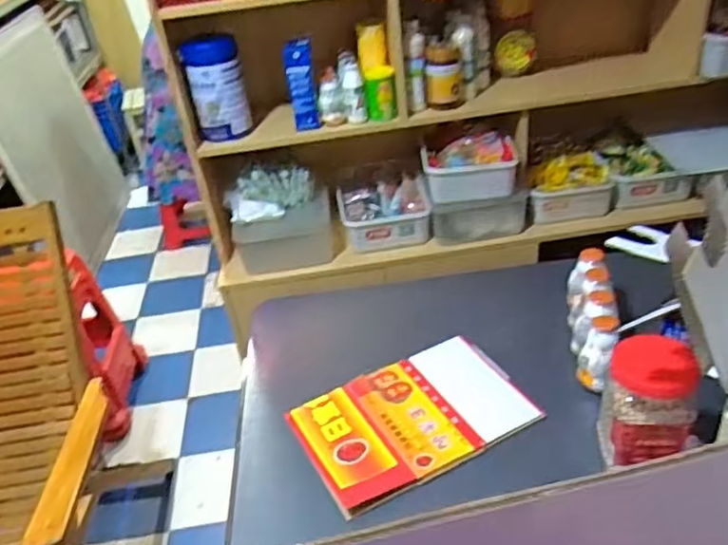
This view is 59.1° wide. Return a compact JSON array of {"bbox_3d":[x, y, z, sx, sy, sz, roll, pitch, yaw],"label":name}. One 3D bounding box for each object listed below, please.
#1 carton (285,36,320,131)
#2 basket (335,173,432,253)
[{"bbox_3d":[-0.145,-0.444,1.538,0.064,0.199,0.044,-10,34,-4],"label":"carton"},{"bbox_3d":[0.057,-0.156,1.743,0.229,0.103,0.183,-11,34,-4],"label":"basket"}]

